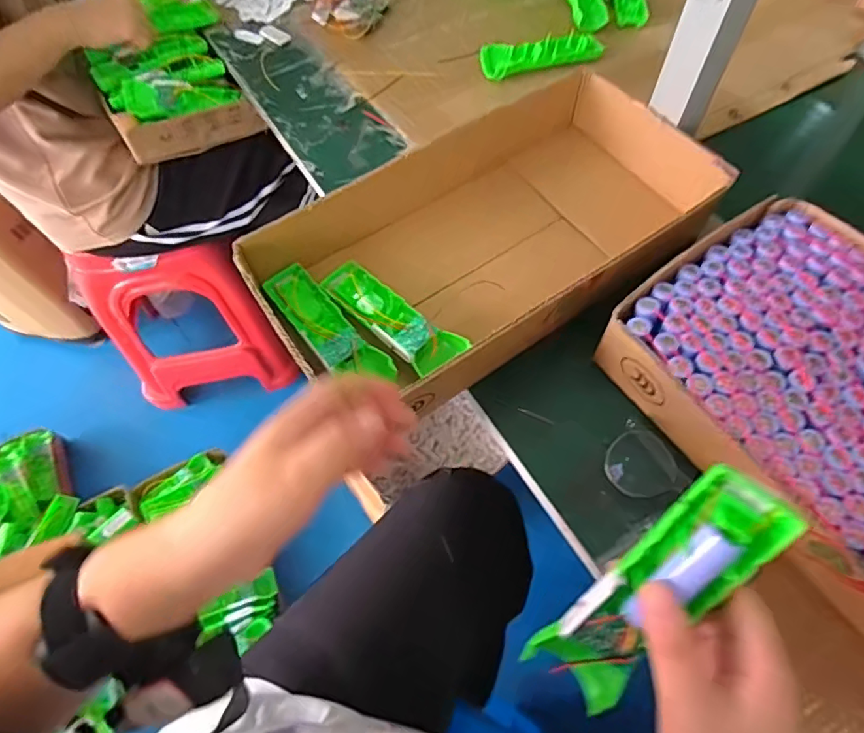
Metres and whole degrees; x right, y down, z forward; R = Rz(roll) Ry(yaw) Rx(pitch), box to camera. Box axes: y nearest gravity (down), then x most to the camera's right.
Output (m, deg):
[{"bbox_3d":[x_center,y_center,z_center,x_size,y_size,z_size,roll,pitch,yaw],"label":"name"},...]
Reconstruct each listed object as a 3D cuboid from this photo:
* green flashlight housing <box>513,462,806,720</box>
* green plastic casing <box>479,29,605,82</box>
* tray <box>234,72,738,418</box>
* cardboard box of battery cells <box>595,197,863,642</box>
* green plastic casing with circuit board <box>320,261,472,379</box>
[{"bbox_3d":[0.110,0.119,0.267,0.048,0.160,0.029,41,28,22],"label":"green flashlight housing"},{"bbox_3d":[0.144,-0.413,0.690,0.163,0.022,0.048,-17,60,-11],"label":"green plastic casing"},{"bbox_3d":[0.062,-0.123,0.506,0.423,0.099,0.214,-30,63,-18],"label":"tray"},{"bbox_3d":[0.337,0.062,0.377,0.244,0.066,0.405,-26,62,-16],"label":"cardboard box of battery cells"},{"bbox_3d":[-0.040,-0.045,0.484,0.049,0.027,0.153,-39,66,-21],"label":"green plastic casing with circuit board"}]

